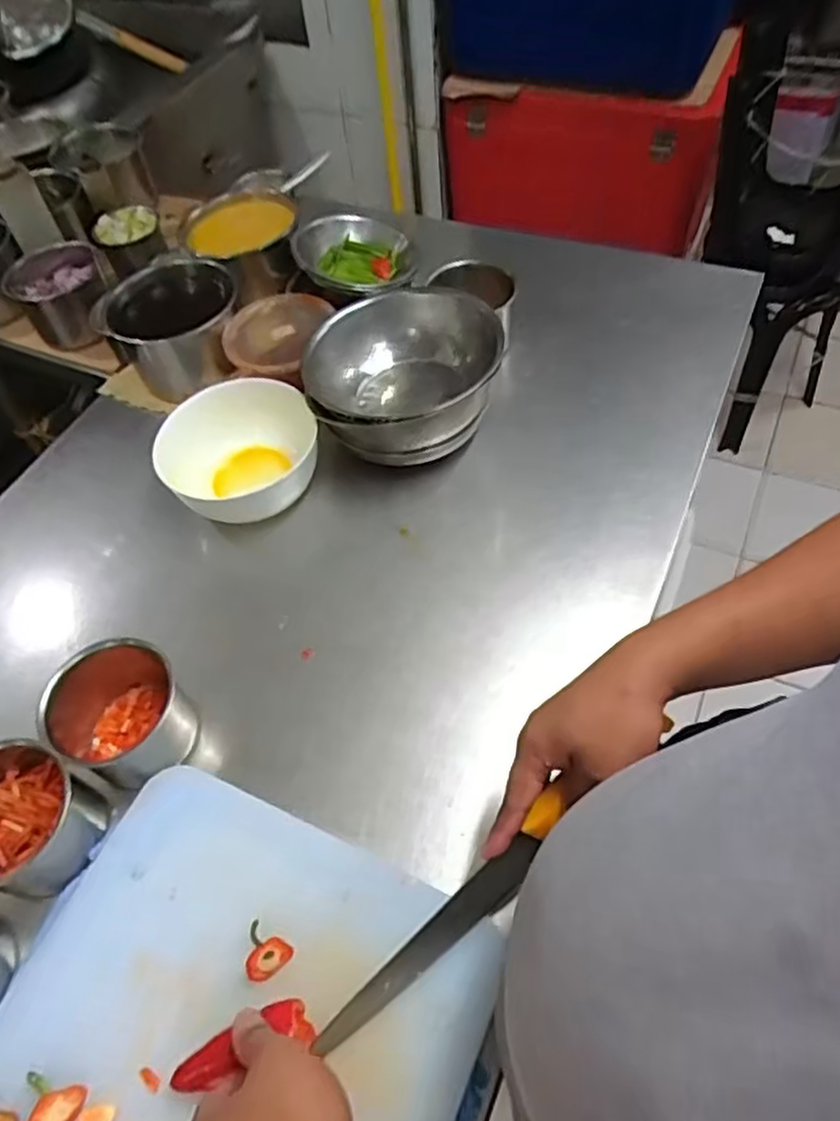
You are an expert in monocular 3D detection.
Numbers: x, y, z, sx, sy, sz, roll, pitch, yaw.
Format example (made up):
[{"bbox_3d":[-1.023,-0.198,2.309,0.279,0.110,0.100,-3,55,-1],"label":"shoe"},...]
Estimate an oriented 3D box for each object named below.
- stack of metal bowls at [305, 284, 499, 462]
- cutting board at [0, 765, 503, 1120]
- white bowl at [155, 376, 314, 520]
[{"bbox_3d":[-0.018,-0.204,0.849,0.209,0.144,0.217,5,56,9],"label":"stack of metal bowls"},{"bbox_3d":[-0.163,0.377,0.503,0.346,0.032,0.384,21,58,15],"label":"cutting board"},{"bbox_3d":[-0.209,-0.120,0.828,0.176,0.092,0.149,-19,56,-8],"label":"white bowl"}]

